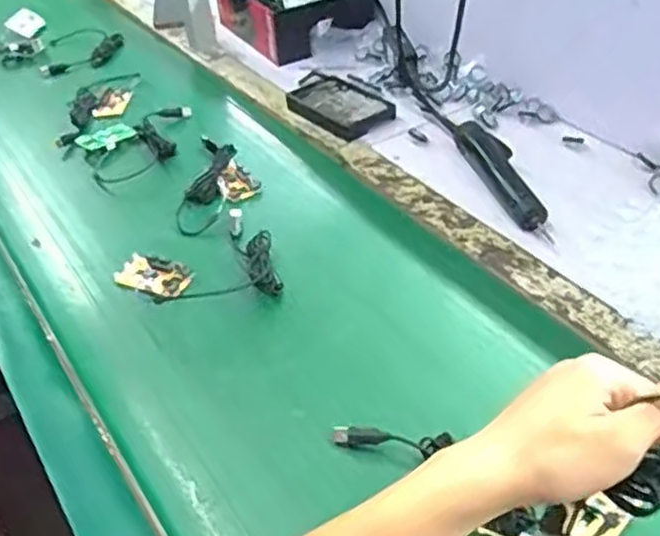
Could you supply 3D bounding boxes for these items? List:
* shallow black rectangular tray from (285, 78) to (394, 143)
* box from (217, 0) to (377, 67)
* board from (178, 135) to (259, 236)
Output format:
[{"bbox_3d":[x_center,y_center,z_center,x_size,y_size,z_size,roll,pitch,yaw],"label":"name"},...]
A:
[{"bbox_3d":[0.016,-0.231,1.025,0.096,0.021,0.143,-32,49,-27],"label":"shallow black rectangular tray"},{"bbox_3d":[-0.063,-0.453,1.237,0.192,0.080,0.271,-22,45,-18],"label":"box"},{"bbox_3d":[-0.134,-0.110,0.902,0.092,0.015,0.196,1,43,6],"label":"board"}]

